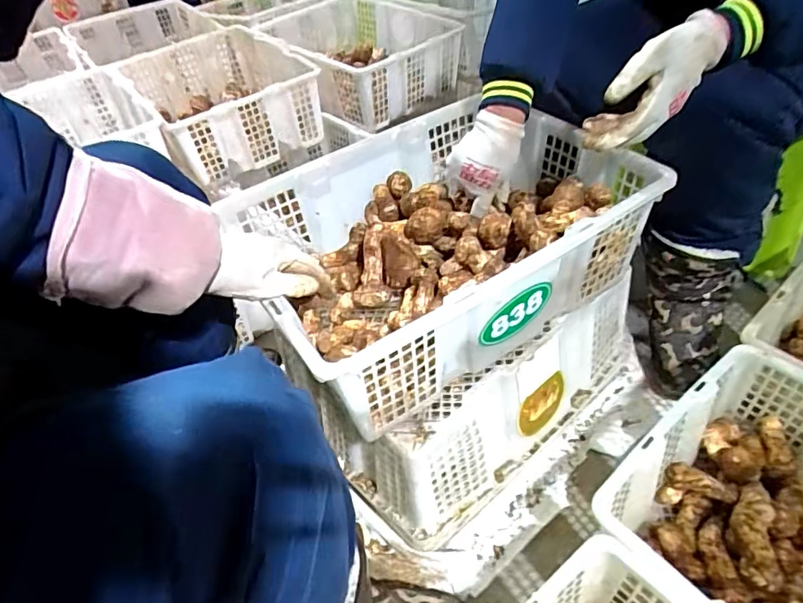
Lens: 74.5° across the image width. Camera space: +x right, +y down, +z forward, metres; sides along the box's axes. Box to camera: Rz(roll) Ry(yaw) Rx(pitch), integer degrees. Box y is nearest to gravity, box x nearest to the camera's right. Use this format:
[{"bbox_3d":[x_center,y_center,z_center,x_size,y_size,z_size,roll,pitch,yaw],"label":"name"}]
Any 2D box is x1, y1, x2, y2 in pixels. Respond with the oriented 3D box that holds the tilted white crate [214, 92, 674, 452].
[{"bbox_3d":[0.036,-0.080,0.702,0.456,0.167,0.361,-27,48,-20],"label":"tilted white crate"}]

